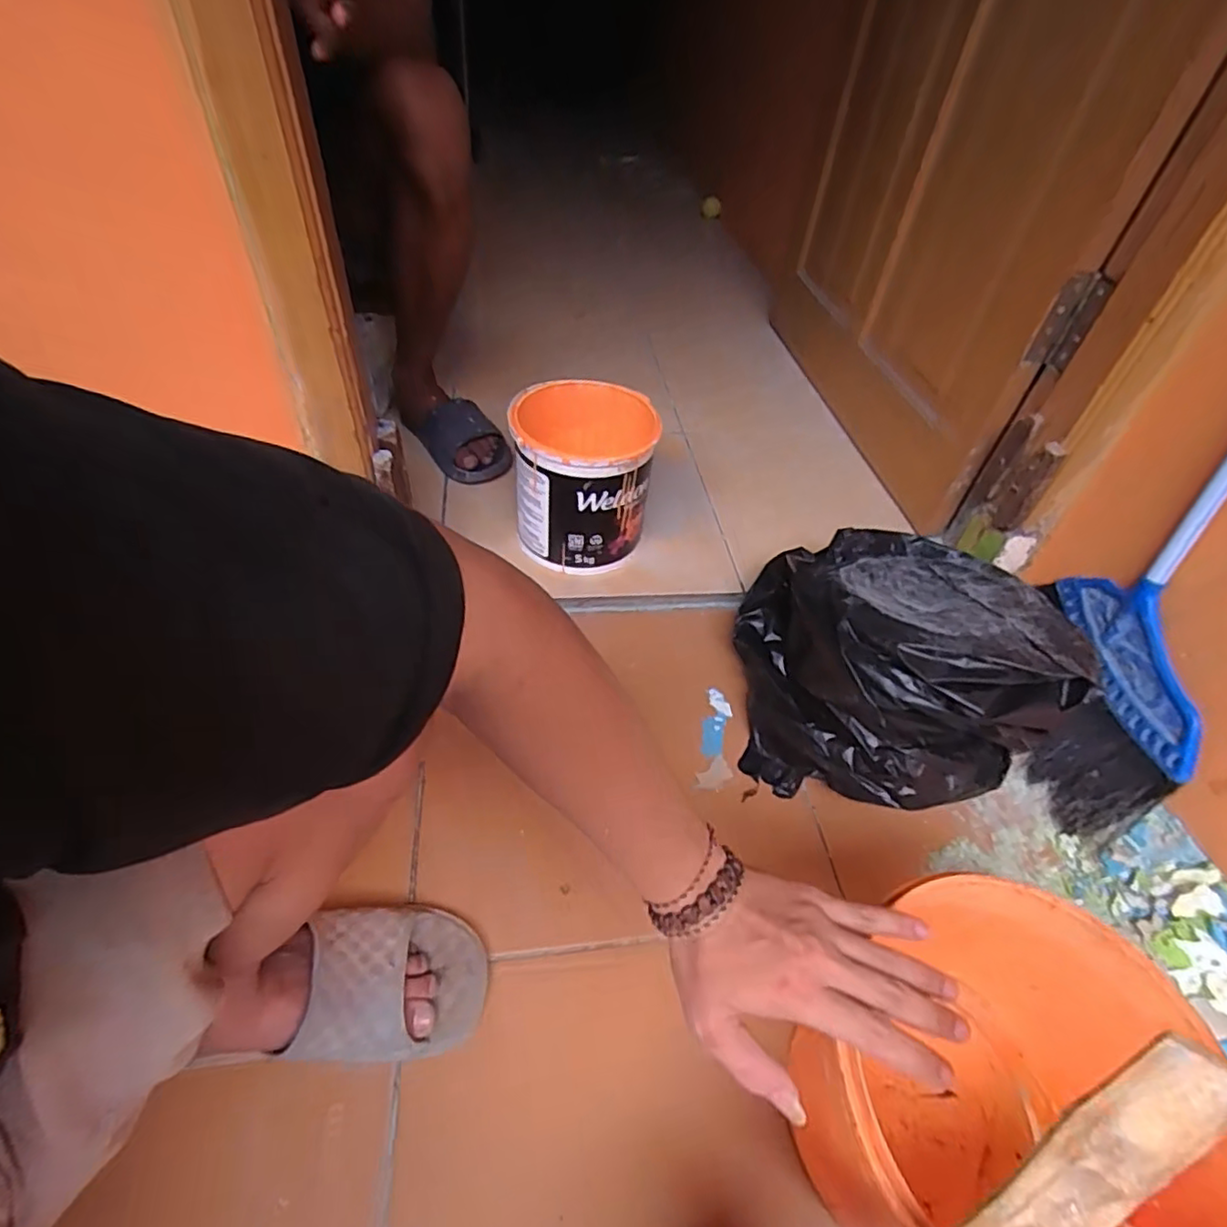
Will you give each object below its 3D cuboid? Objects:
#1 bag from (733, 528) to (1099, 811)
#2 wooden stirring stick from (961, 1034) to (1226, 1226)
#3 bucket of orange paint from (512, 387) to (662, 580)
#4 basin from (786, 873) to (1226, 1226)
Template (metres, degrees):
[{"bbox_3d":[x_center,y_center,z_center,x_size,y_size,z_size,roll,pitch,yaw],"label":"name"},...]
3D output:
[{"bbox_3d":[0.287,0.034,0.672,0.272,0.192,0.329,4,48,-2],"label":"bag"},{"bbox_3d":[0.159,0.256,0.254,0.034,0.229,0.007,32,16,12],"label":"wooden stirring stick"},{"bbox_3d":[-0.039,-0.172,0.816,0.167,0.178,0.167,3,47,-3],"label":"bucket of orange paint"},{"bbox_3d":[0.233,0.317,0.417,0.203,0.193,0.211,1,48,-6],"label":"basin"}]

